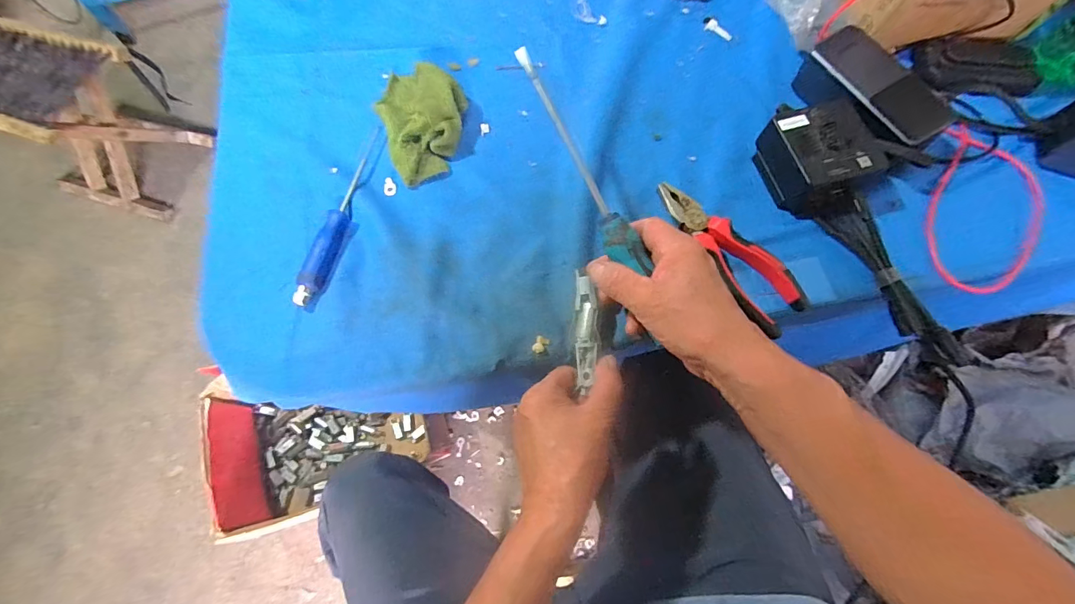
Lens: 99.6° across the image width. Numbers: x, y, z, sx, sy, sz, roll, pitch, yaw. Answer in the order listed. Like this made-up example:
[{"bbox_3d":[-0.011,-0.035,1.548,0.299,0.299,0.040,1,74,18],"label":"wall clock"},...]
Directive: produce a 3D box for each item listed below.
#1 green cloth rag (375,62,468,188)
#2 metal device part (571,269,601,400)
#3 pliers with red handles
[{"bbox_3d":[-0.113,-0.187,0.449,0.084,0.036,0.132,-21,71,-5],"label":"green cloth rag"},{"bbox_3d":[0.039,0.024,0.364,0.019,0.014,0.096,0,78,2],"label":"metal device part"},{"bbox_3d":[0.165,-0.046,0.393,0.052,0.021,0.153,-34,72,-9],"label":"pliers with red handles"}]

